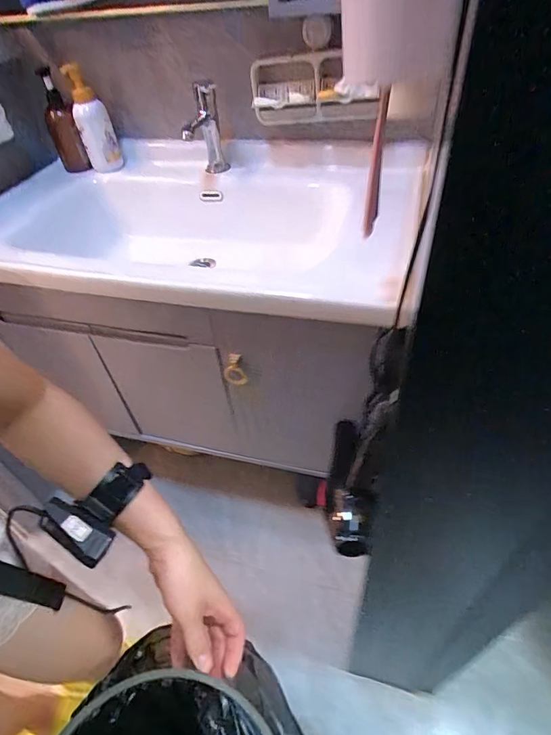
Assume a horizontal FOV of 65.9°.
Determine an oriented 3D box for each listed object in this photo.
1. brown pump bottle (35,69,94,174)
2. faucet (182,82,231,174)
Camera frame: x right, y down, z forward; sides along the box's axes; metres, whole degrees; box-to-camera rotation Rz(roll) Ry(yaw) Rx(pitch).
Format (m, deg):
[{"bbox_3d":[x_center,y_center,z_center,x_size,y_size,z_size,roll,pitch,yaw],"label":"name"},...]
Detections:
[{"bbox_3d":[-0.505,-0.572,1.001,0.056,0.206,0.062,-28,52,-18],"label":"brown pump bottle"},{"bbox_3d":[-0.151,-0.502,0.923,0.062,0.177,0.140,0,49,6],"label":"faucet"}]

